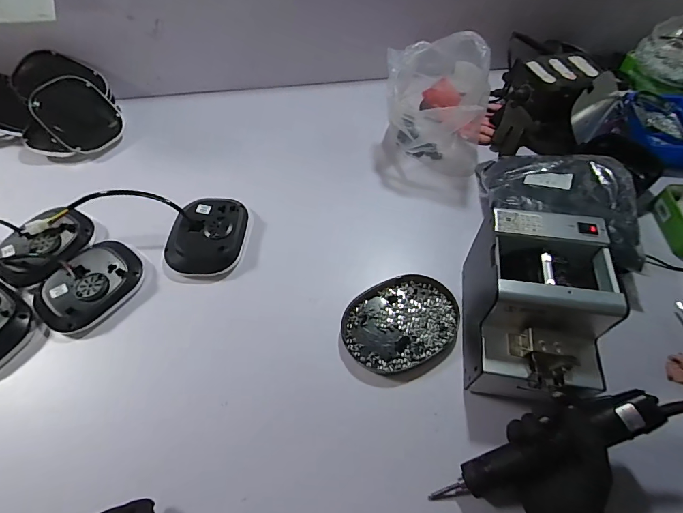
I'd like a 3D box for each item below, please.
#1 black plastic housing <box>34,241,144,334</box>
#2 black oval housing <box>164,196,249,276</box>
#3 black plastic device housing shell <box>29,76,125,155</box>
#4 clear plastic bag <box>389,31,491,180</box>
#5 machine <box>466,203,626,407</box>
[{"bbox_3d":[-0.364,0.039,0.556,0.106,0.031,0.144,29,62,20],"label":"black plastic housing"},{"bbox_3d":[-0.209,-0.035,0.593,0.112,0.031,0.125,2,57,4],"label":"black oval housing"},{"bbox_3d":[-0.490,-0.266,0.718,0.114,0.009,0.146,-45,105,-19],"label":"black plastic device housing shell"},{"bbox_3d":[0.172,-0.290,0.663,0.171,0.202,0.200,13,58,11],"label":"clear plastic bag"},{"bbox_3d":[0.223,0.063,0.456,0.130,0.153,0.187,3,57,5],"label":"machine"}]

